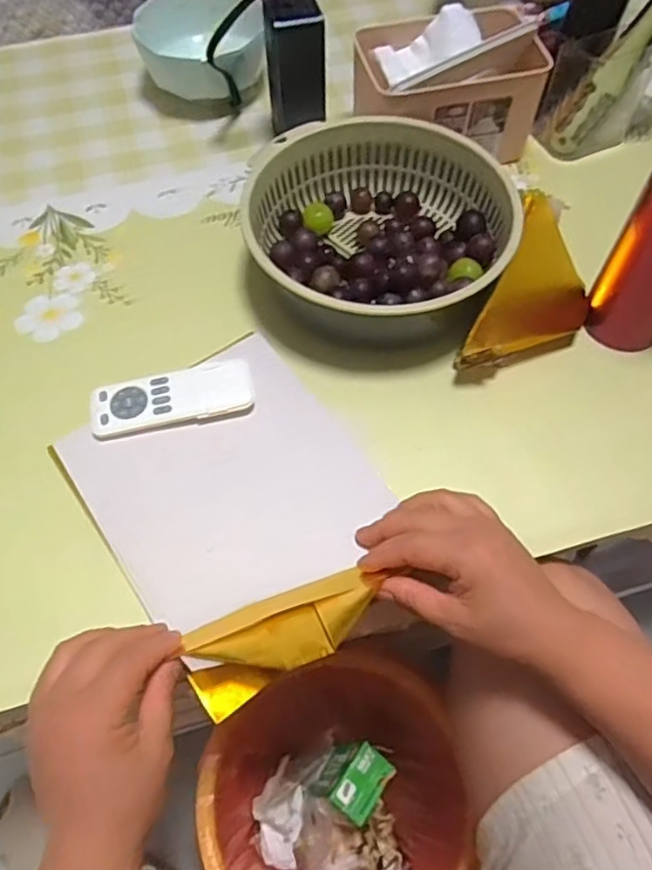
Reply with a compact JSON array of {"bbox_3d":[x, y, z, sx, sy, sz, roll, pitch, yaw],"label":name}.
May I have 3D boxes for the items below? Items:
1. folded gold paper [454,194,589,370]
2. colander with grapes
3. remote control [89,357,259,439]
[{"bbox_3d":[0.179,-0.115,0.539,0.085,0.028,0.175,31,72,-13],"label":"folded gold paper"},{"bbox_3d":[0.039,-0.182,0.563,0.203,0.073,0.186,0,61,0],"label":"colander with grapes"},{"bbox_3d":[-0.121,-0.031,0.508,0.124,0.013,0.044,-12,61,-7],"label":"remote control"}]

